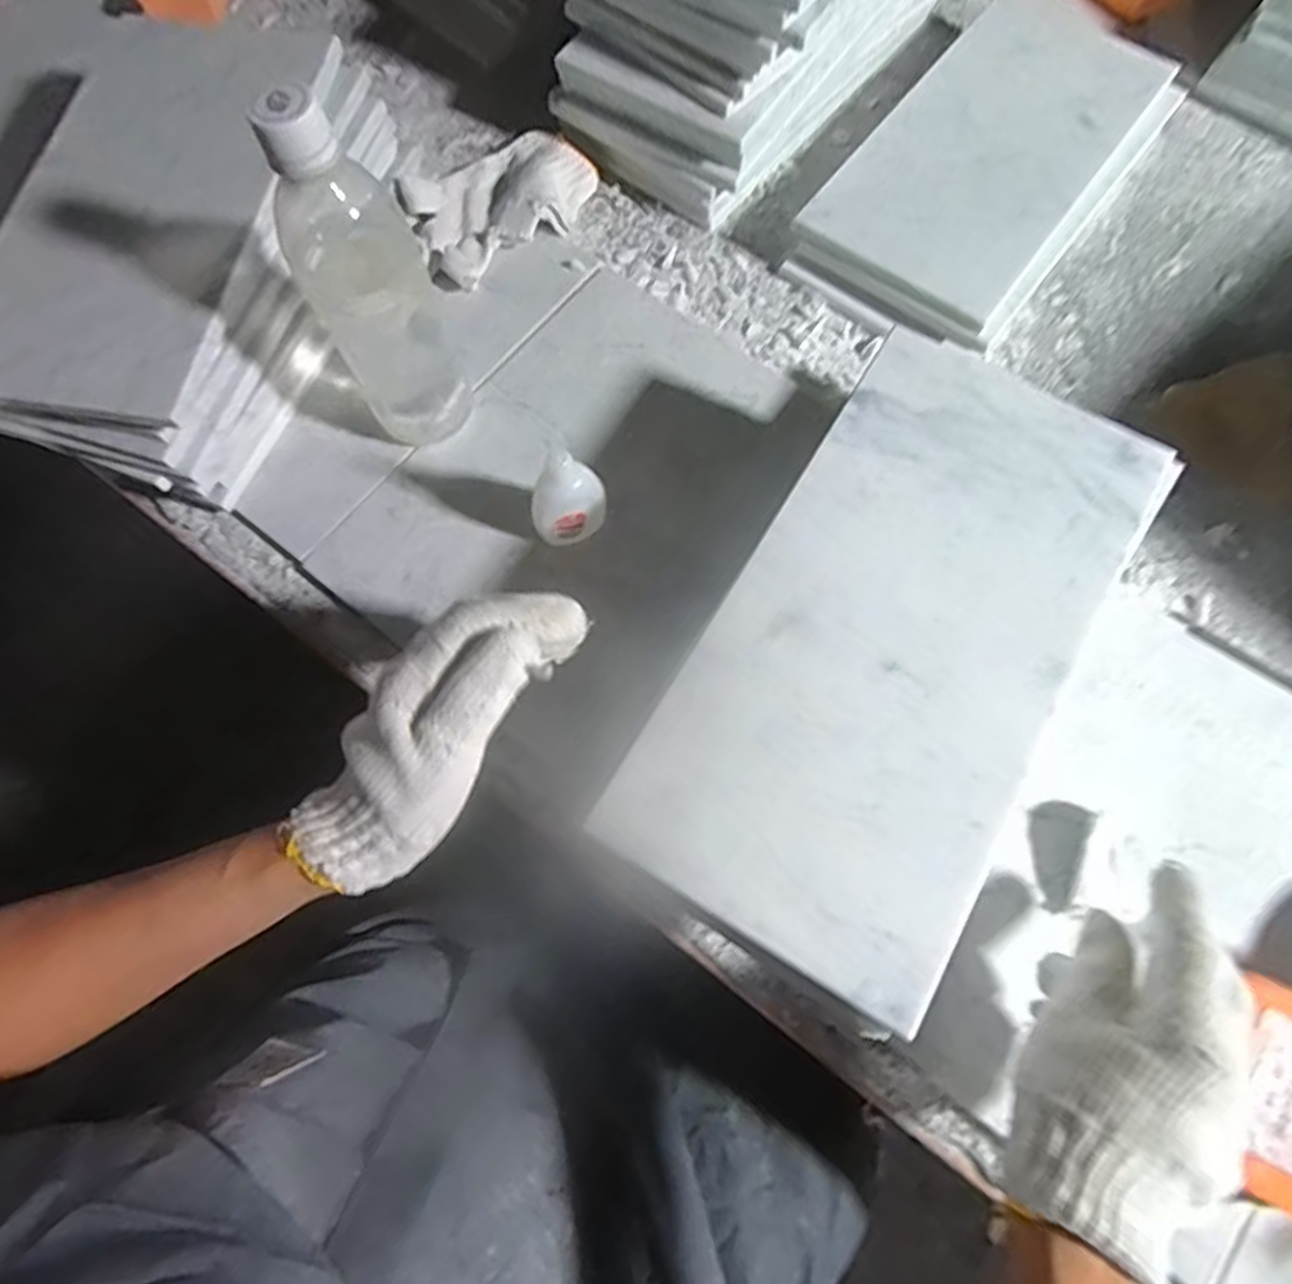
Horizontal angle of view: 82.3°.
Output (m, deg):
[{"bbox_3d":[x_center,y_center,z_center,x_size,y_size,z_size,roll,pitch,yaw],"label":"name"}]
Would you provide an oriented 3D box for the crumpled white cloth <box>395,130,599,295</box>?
[{"bbox_3d":[-0.108,-0.329,0.546,0.149,0.030,0.092,-38,74,-13],"label":"crumpled white cloth"}]

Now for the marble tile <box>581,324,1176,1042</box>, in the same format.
[{"bbox_3d":[0.117,-0.007,0.339,0.147,0.008,0.302,30,73,10],"label":"marble tile"}]

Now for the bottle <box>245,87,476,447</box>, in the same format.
[{"bbox_3d":[-0.149,-0.196,0.404,0.065,0.203,0.068,0,70,0],"label":"bottle"}]

